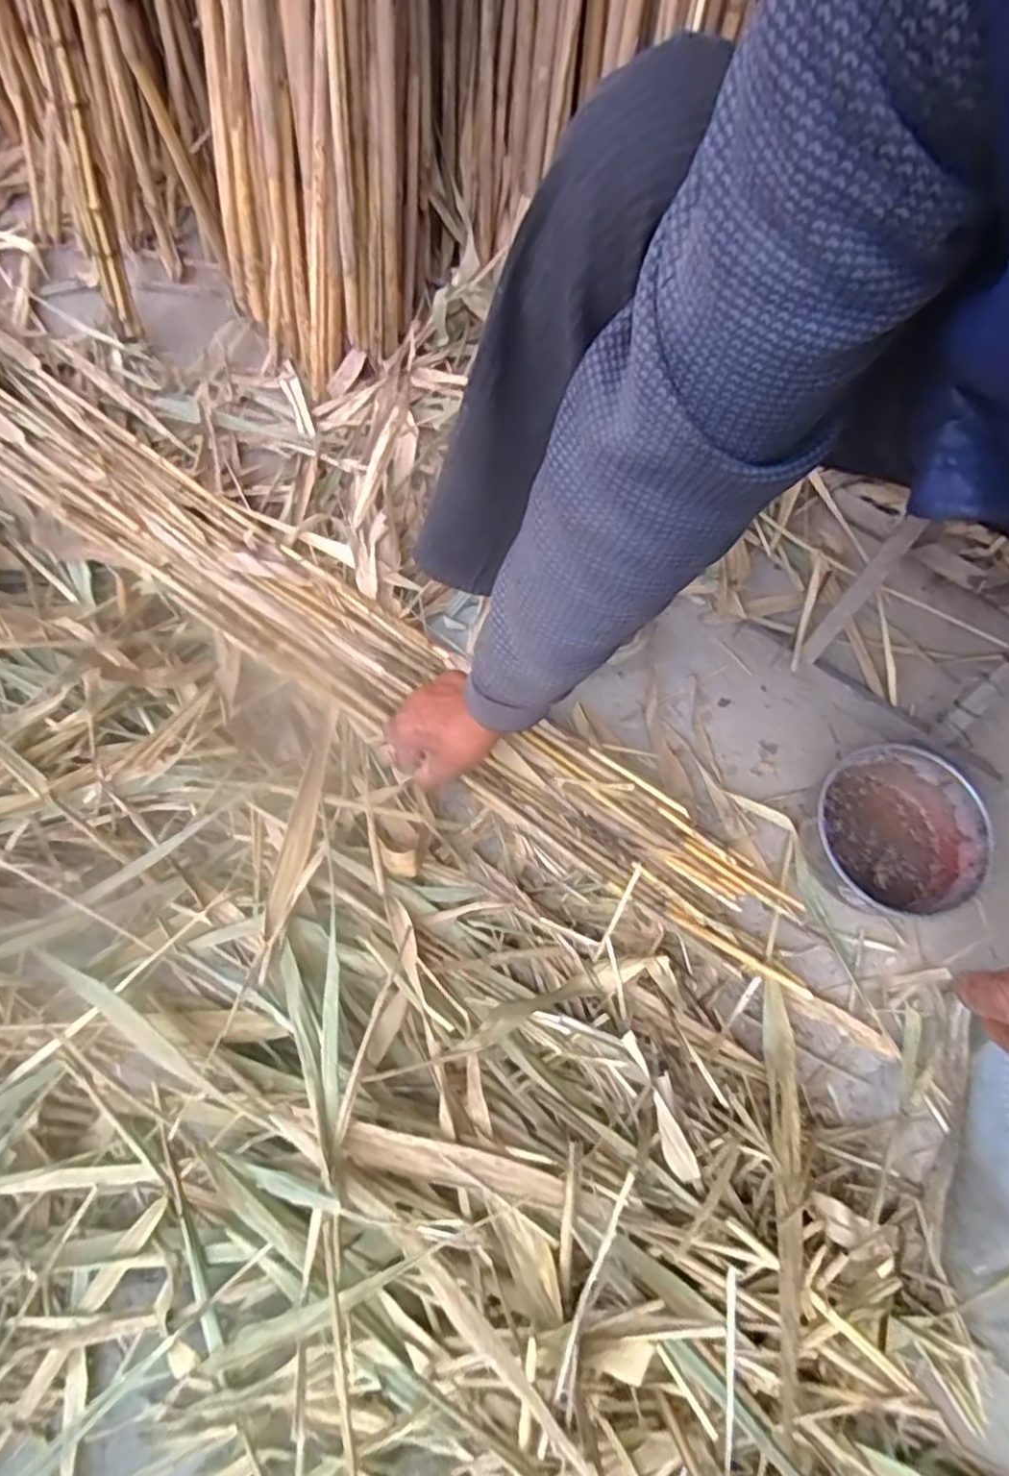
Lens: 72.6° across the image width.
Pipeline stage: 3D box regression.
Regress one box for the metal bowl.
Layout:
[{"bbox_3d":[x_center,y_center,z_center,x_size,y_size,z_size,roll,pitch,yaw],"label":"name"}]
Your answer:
[{"bbox_3d":[0.374,0.091,0.670,0.151,0.061,0.150,1,69,-3],"label":"metal bowl"}]

